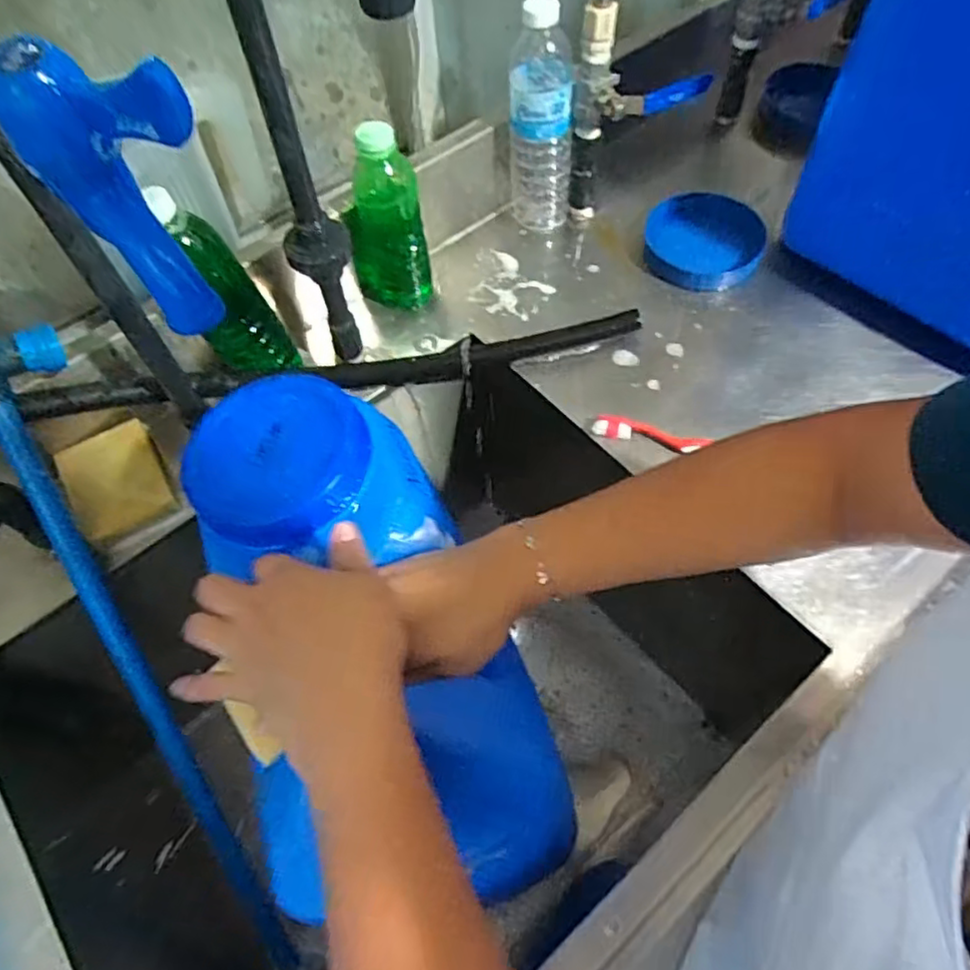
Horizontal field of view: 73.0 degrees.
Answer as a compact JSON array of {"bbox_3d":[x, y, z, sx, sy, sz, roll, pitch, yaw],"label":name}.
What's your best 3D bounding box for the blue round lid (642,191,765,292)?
[{"bbox_3d":[0.228,-0.257,0.686,0.115,0.025,0.115,-1,59,2],"label":"blue round lid"}]

